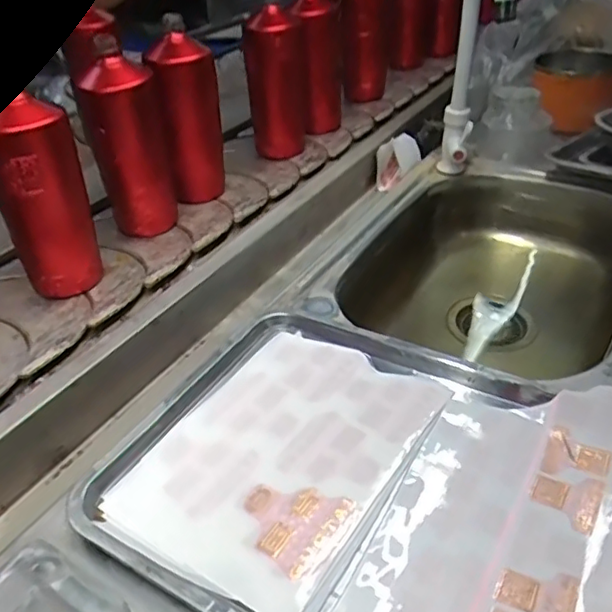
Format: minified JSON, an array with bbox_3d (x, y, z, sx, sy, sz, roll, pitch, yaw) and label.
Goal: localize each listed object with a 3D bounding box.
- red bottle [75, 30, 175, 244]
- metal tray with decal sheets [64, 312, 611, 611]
[{"bbox_3d":[-0.196,-0.179,0.678,0.084,0.196,0.073,-12,40,-13],"label":"red bottle"},{"bbox_3d":[0.059,0.123,0.438,0.382,0.036,0.274,16,42,20],"label":"metal tray with decal sheets"}]

